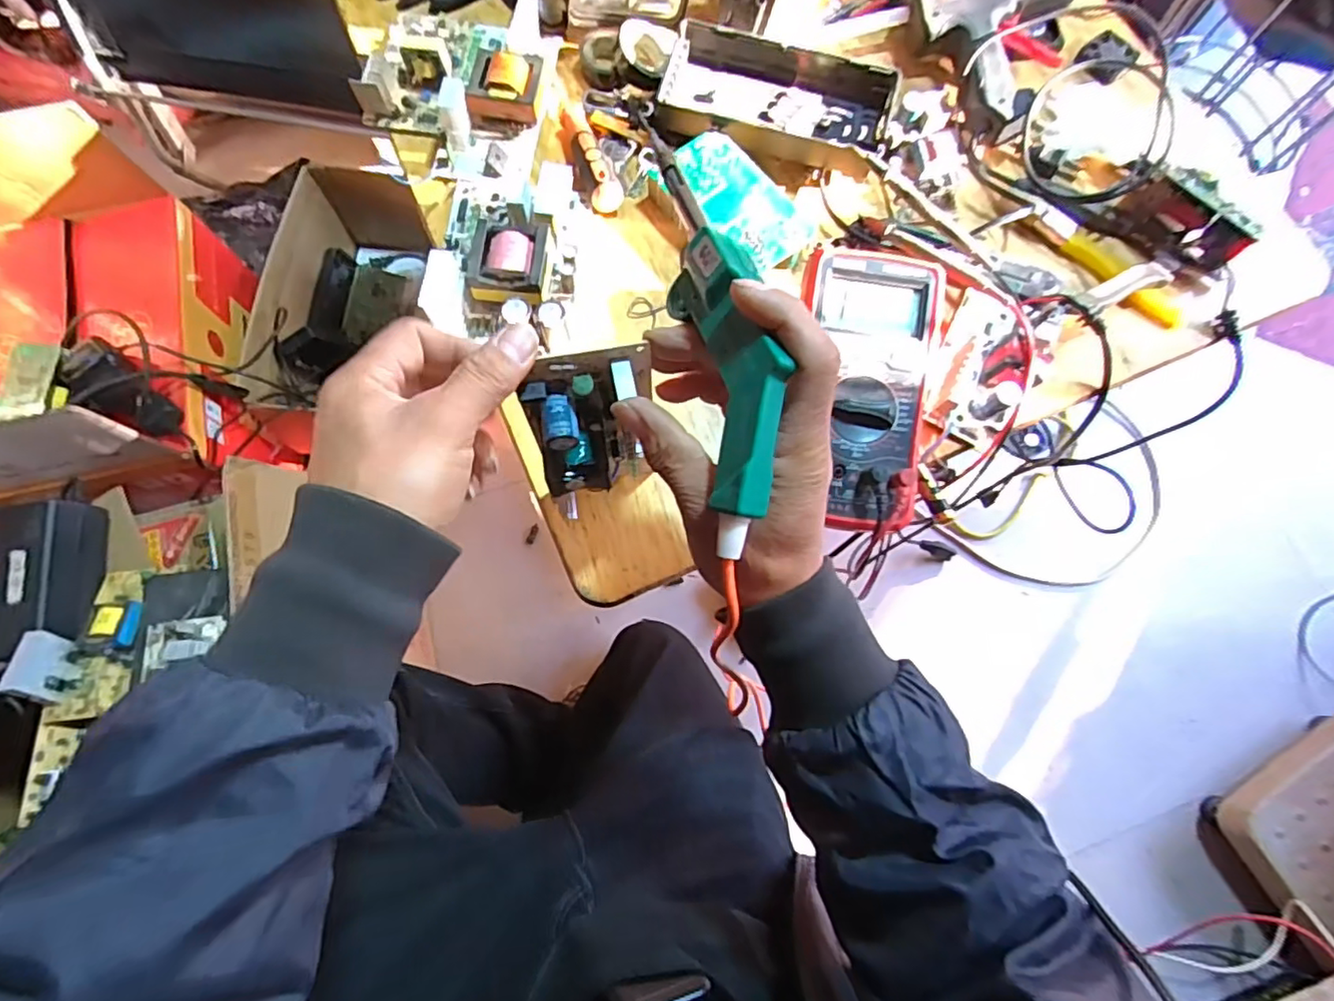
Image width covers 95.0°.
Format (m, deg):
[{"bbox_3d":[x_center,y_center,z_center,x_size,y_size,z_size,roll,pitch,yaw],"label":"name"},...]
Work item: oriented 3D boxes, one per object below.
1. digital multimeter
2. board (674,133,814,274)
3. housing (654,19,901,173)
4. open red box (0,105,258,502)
[{"bbox_3d":[0.128,-0.072,0.398,0.087,0.038,0.180,6,74,0],"label":"digital multimeter"},{"bbox_3d":[0.057,-0.232,0.471,0.069,0.014,0.119,-44,80,-9],"label":"board"},{"bbox_3d":[0.090,-0.324,0.496,0.178,0.037,0.095,15,74,2],"label":"housing"},{"bbox_3d":[-0.745,-0.199,0.735,0.319,0.258,0.408,-6,74,-4],"label":"open red box"}]

